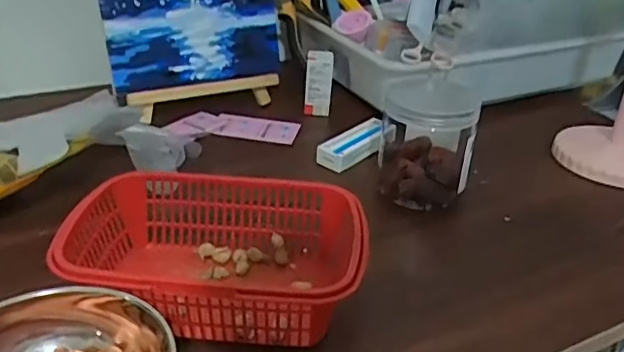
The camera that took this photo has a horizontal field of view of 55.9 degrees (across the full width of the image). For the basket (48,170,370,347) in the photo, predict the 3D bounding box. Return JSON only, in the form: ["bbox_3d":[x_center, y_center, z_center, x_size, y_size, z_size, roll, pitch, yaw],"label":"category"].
[{"bbox_3d":[-0.064,0.060,0.418,0.190,0.069,0.129,3,30,1],"label":"basket"}]

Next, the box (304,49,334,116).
[{"bbox_3d":[0.008,-0.109,0.688,0.031,0.072,0.023,2,30,-1],"label":"box"}]

